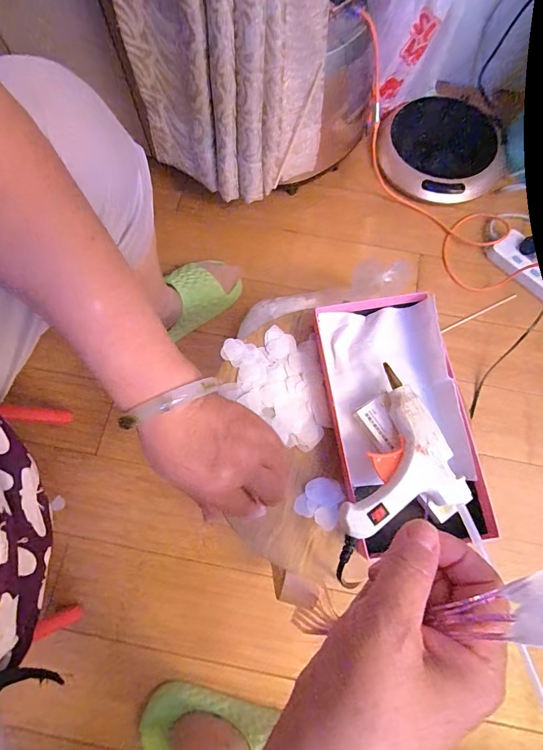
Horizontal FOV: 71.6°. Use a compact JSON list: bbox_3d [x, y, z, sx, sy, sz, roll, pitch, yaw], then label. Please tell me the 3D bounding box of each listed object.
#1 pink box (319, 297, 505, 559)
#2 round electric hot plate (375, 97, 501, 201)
[{"bbox_3d":[0.117,0.036,0.342,0.111,0.030,0.220,-8,73,-3],"label":"pink box"},{"bbox_3d":[0.360,-0.482,0.799,0.274,0.058,0.242,3,73,0],"label":"round electric hot plate"}]

